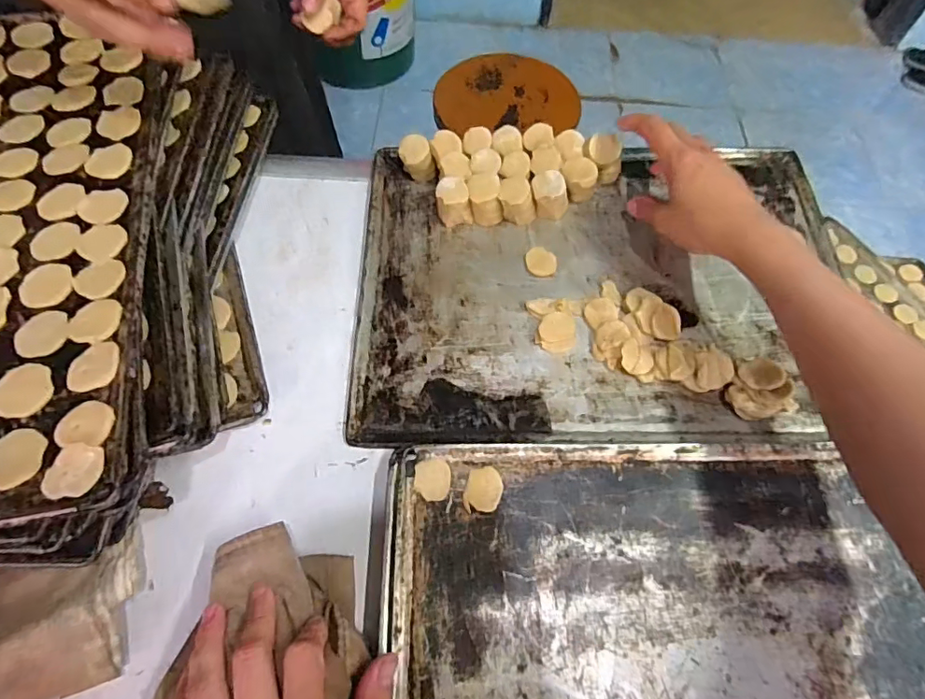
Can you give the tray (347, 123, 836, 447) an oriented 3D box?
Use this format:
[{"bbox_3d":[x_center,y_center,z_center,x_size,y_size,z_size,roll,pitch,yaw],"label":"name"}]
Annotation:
[{"bbox_3d":[0.132,-0.068,0.483,0.450,0.049,0.318,2,63,-1],"label":"tray"}]

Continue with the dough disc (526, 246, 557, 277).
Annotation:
[{"bbox_3d":[0.076,-0.085,0.510,0.029,0.005,0.030,1,63,-2],"label":"dough disc"}]

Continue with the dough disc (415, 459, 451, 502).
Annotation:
[{"bbox_3d":[-0.022,0.097,0.394,0.026,0.004,0.030,2,63,-2],"label":"dough disc"}]

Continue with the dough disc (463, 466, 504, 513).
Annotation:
[{"bbox_3d":[0.016,0.104,0.392,0.026,0.004,0.034,14,63,5],"label":"dough disc"}]

